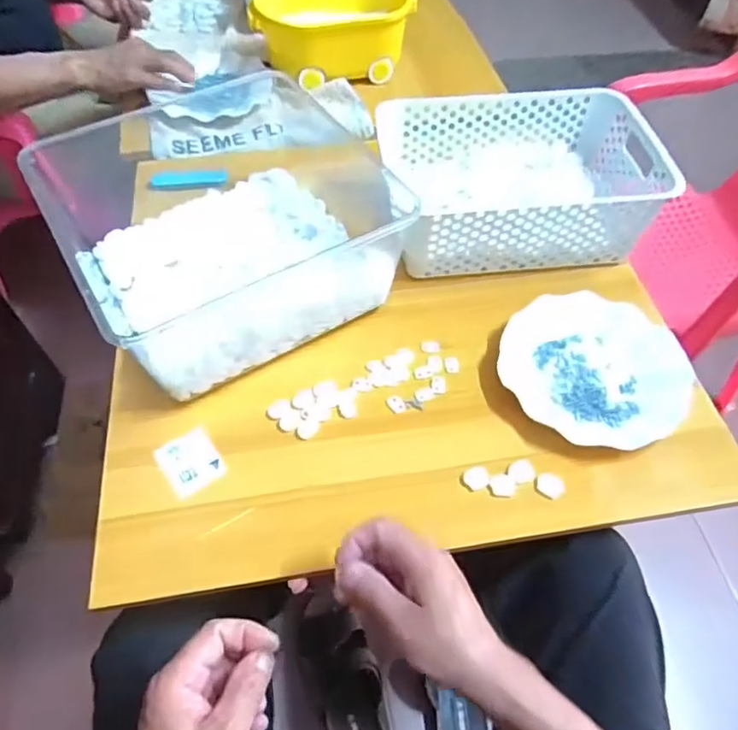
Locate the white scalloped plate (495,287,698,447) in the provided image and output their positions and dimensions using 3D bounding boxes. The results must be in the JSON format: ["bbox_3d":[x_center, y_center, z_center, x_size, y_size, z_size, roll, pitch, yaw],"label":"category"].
[{"bbox_3d":[0.230,0.001,0.588,0.182,0.021,0.173,1,55,-1],"label":"white scalloped plate"}]

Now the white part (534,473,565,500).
[{"bbox_3d":[0.165,0.110,0.522,0.026,0.008,0.020,28,59,17],"label":"white part"}]

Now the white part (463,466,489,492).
[{"bbox_3d":[0.099,0.104,0.525,0.022,0.007,0.020,1,55,-1],"label":"white part"}]

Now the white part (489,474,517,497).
[{"bbox_3d":[0.123,0.110,0.523,0.023,0.004,0.020,-3,55,-3],"label":"white part"}]

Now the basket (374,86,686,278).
[{"bbox_3d":[0.168,-0.215,0.674,0.300,0.097,0.203,-4,55,-4],"label":"basket"}]

